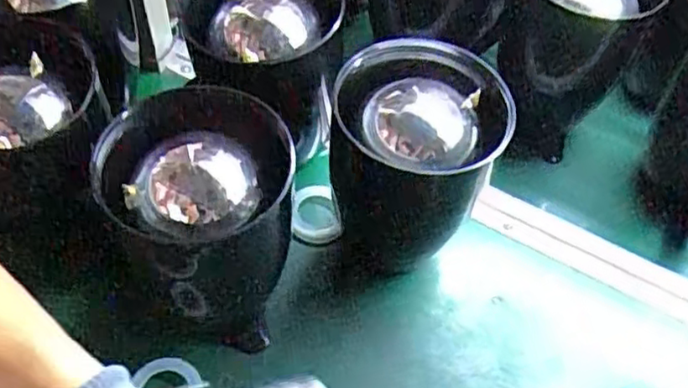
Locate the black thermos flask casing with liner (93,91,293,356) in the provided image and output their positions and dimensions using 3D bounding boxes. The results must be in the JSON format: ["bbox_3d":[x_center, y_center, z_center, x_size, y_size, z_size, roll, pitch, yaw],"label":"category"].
[{"bbox_3d":[-0.100,0.016,0.499,0.137,0.165,0.116,5,55,-1],"label":"black thermos flask casing with liner"}]

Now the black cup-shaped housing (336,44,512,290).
[{"bbox_3d":[0.053,-0.015,0.546,0.128,0.183,0.111,4,55,-2],"label":"black cup-shaped housing"}]

